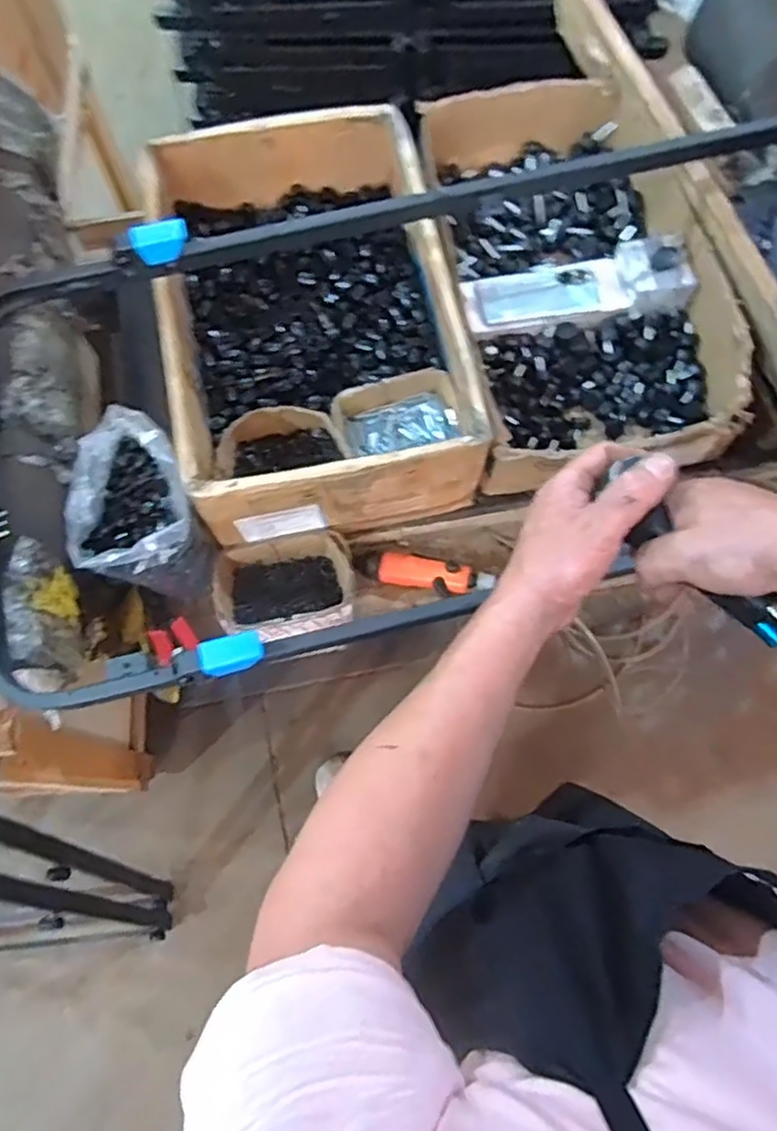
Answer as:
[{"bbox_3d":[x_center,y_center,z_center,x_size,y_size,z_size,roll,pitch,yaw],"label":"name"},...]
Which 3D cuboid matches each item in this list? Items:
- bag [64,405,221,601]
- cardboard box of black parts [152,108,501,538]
[{"bbox_3d":[-0.301,-0.067,0.837,0.142,0.120,0.189,-26,73,-7],"label":"bag"},{"bbox_3d":[-0.101,-0.328,0.923,0.367,0.150,0.550,-12,72,-2],"label":"cardboard box of black parts"}]

